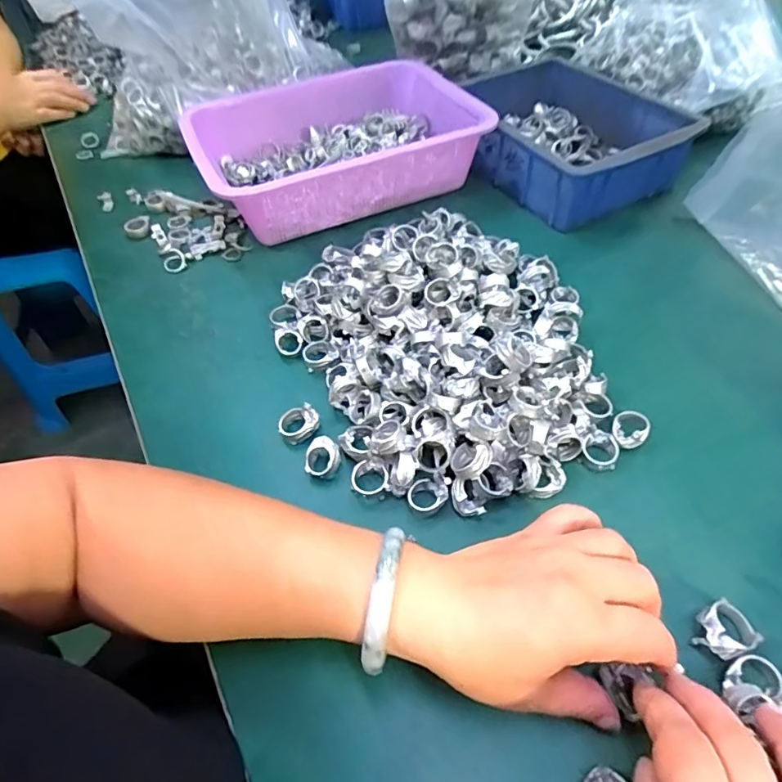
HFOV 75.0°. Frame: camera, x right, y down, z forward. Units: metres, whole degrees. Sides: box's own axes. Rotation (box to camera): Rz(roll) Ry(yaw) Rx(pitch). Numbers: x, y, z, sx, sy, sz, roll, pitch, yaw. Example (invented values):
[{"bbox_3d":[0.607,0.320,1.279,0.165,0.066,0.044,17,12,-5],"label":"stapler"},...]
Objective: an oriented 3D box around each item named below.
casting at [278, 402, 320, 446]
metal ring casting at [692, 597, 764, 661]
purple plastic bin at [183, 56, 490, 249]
[{"bbox_3d":[-0.068,0.023,0.376,0.029,0.017,0.021,-19,51,-13],"label":"casting"},{"bbox_3d":[0.176,0.129,0.272,0.029,0.018,0.024,-19,51,-13],"label":"metal ring casting"},{"bbox_3d":[-0.057,-0.277,0.582,0.291,0.082,0.232,-23,52,-16],"label":"purple plastic bin"}]

